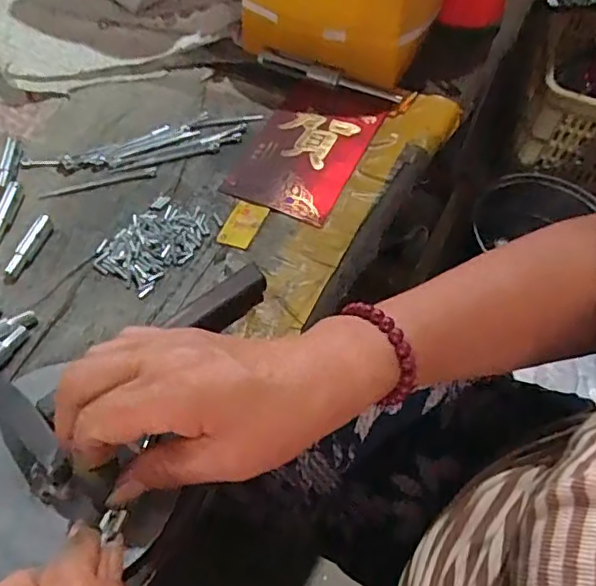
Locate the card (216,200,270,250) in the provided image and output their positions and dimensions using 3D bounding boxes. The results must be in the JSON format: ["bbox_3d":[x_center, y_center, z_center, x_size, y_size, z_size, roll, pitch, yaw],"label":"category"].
[{"bbox_3d":[-0.040,-0.050,0.428,0.025,0.004,0.044,17,56,14],"label":"card"}]

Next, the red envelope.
[{"bbox_3d":[0.009,-0.124,0.477,0.090,0.005,0.155,21,57,10],"label":"red envelope"}]

